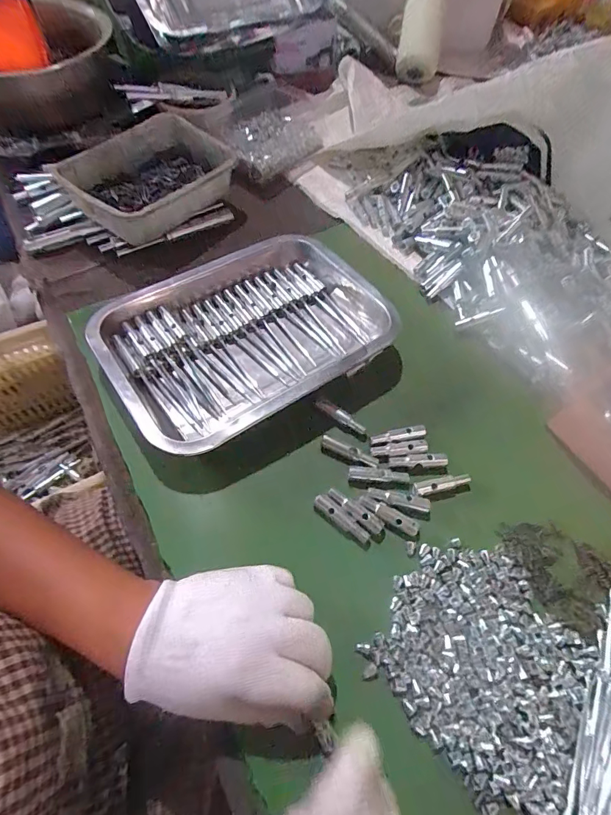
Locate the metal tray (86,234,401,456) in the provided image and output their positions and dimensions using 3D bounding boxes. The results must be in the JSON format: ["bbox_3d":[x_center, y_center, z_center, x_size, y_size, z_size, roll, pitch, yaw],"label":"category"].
[{"bbox_3d":[-0.050,-0.076,0.406,0.268,0.035,0.193,-31,67,-19],"label":"metal tray"}]

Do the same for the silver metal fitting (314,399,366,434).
[{"bbox_3d":[0.032,0.007,0.382,0.050,0.006,0.010,33,66,2],"label":"silver metal fitting"}]

